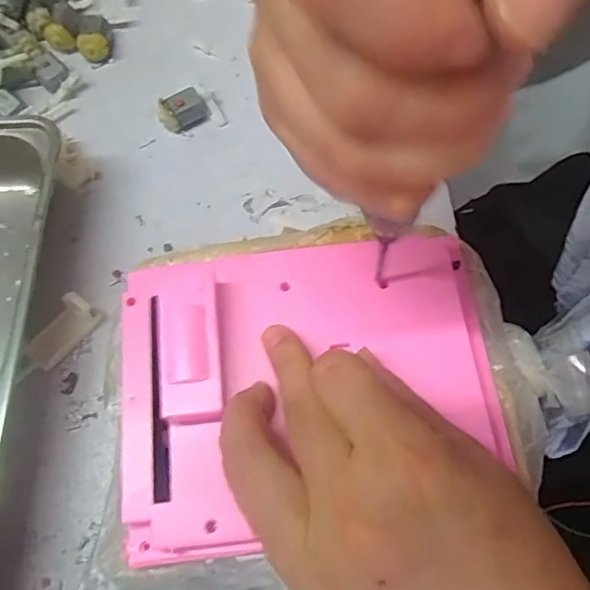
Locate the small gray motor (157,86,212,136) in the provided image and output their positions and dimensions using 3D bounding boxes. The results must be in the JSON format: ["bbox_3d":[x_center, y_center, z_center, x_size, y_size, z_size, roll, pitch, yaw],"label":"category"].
[{"bbox_3d":[-0.069,-0.116,0.356,0.032,0.016,0.020,-28,70,-9],"label":"small gray motor"}]

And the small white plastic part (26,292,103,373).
[{"bbox_3d":[-0.125,0.019,0.303,0.020,0.018,0.040,36,74,15],"label":"small white plastic part"}]

